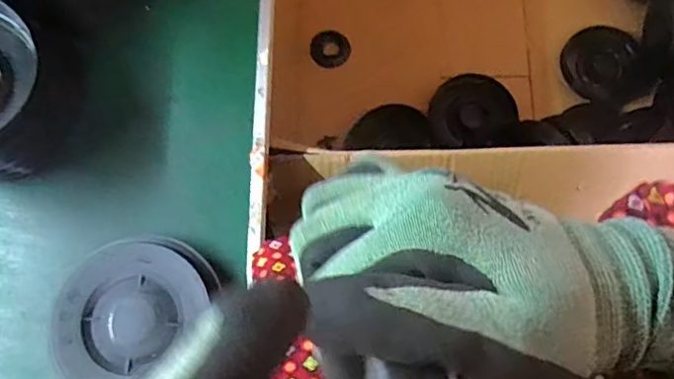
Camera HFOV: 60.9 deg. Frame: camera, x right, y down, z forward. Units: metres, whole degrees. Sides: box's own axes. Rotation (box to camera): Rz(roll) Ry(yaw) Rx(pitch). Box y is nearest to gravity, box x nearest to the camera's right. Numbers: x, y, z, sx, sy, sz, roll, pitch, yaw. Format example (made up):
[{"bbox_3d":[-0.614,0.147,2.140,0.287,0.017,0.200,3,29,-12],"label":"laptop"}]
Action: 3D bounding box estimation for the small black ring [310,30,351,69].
[{"bbox_3d":[-0.010,-0.217,0.885,0.061,0.007,0.056,0,90,-13],"label":"small black ring"}]

